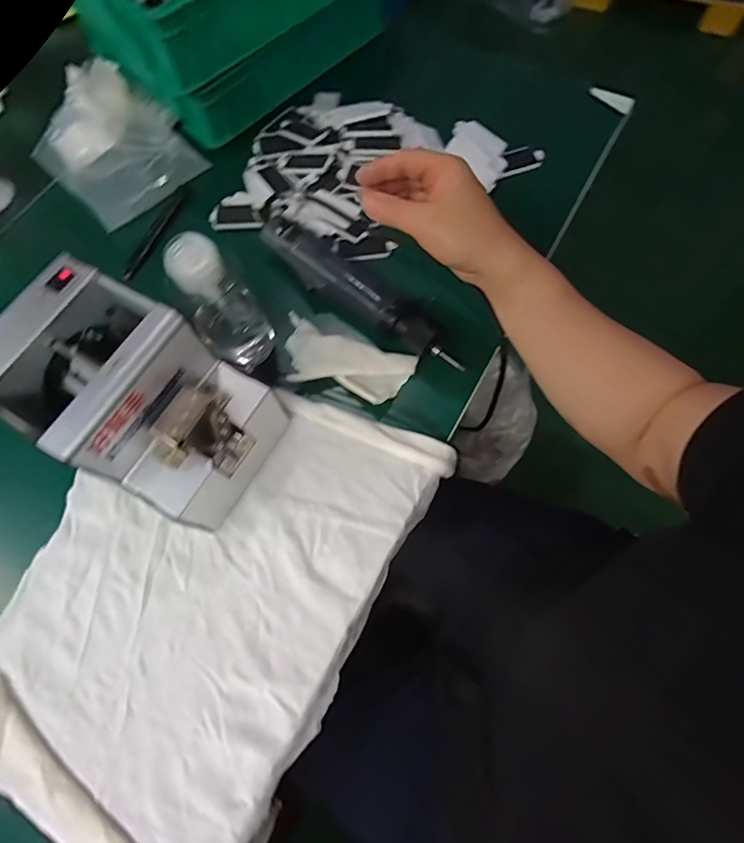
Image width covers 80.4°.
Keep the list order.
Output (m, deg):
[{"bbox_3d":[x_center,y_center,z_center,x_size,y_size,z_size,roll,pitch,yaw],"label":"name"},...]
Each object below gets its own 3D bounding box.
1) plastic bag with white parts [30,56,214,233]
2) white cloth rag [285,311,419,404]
[{"bbox_3d":[-0.329,-0.352,0.546,0.198,0.042,0.154,42,77,15],"label":"plastic bag with white parts"},{"bbox_3d":[-0.033,-0.061,0.439,0.139,0.018,0.069,22,73,10],"label":"white cloth rag"}]

